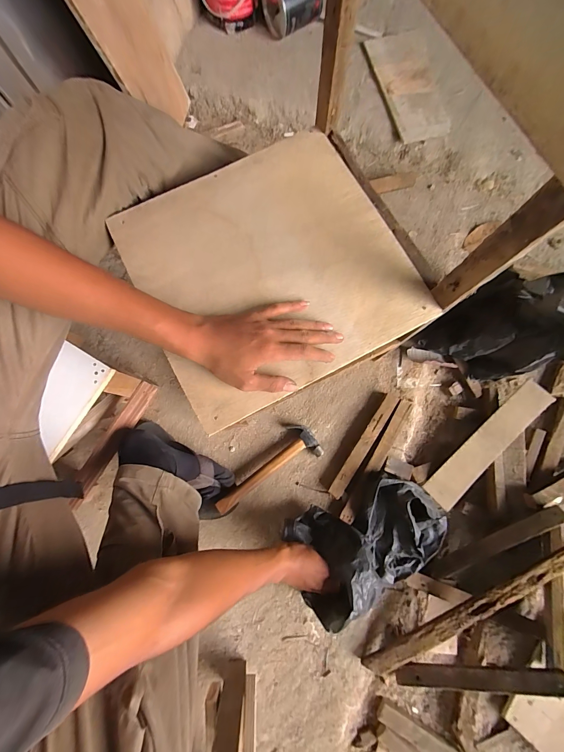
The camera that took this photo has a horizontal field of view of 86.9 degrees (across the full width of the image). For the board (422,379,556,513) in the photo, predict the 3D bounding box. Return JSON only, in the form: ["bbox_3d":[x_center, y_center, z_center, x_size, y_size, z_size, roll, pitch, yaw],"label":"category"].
[{"bbox_3d":[0.436,0.141,0.629,0.329,0.010,0.064,-43,75,-3],"label":"board"}]

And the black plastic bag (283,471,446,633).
[{"bbox_3d":[0.170,0.313,0.552,0.289,0.115,0.192,-25,80,-4],"label":"black plastic bag"}]

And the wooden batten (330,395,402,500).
[{"bbox_3d":[0.182,0.148,0.651,0.031,0.030,0.257,34,81,7],"label":"wooden batten"}]

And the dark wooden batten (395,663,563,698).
[{"bbox_3d":[0.338,0.531,0.522,0.267,0.027,0.030,-19,78,21],"label":"dark wooden batten"}]

